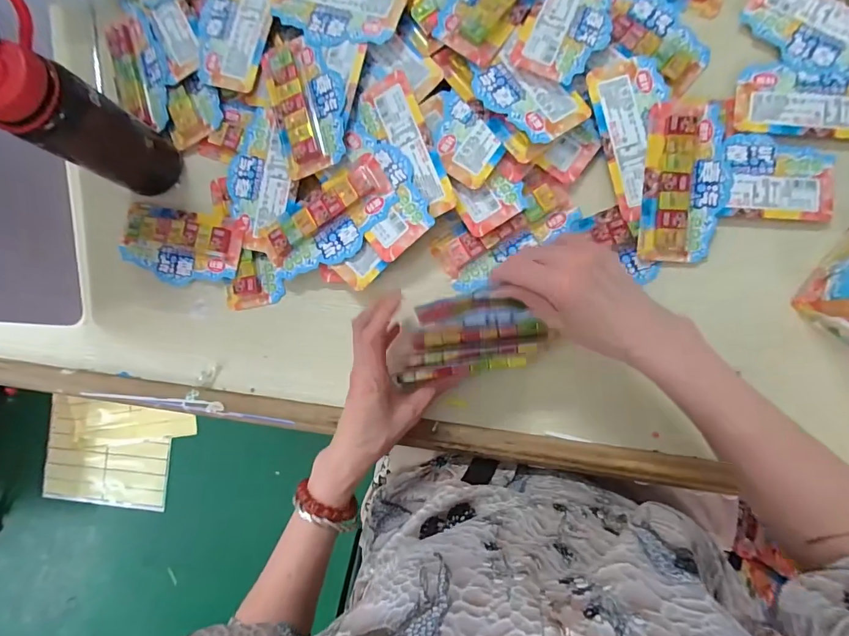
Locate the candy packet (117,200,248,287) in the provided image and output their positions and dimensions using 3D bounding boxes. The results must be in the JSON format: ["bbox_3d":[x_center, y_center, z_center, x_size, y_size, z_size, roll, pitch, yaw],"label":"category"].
[{"bbox_3d":[-0.265,-0.077,0.457,0.142,0.011,0.077,12,90,6],"label":"candy packet"}]

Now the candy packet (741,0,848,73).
[{"bbox_3d":[0.382,-0.274,0.407,0.146,0.007,0.081,31,92,6],"label":"candy packet"}]

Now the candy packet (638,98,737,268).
[{"bbox_3d":[0.248,-0.128,0.398,0.079,0.017,0.146,2,89,6],"label":"candy packet"}]

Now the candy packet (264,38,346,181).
[{"bbox_3d":[-0.117,-0.217,0.422,0.072,0.011,0.140,-15,87,5],"label":"candy packet"}]

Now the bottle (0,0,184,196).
[{"bbox_3d":[-0.300,-0.183,0.374,0.058,0.167,0.093,-27,86,5],"label":"bottle"}]

